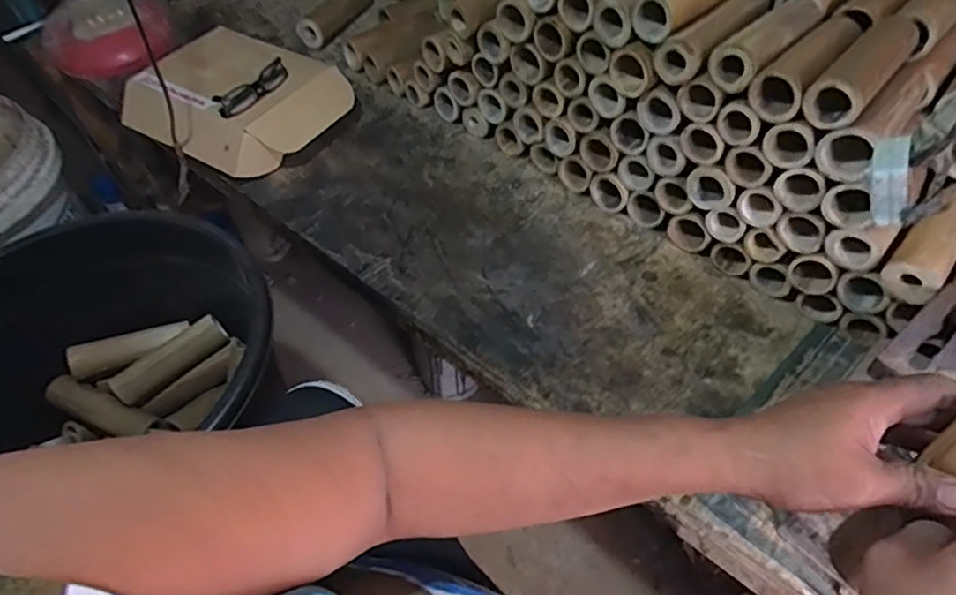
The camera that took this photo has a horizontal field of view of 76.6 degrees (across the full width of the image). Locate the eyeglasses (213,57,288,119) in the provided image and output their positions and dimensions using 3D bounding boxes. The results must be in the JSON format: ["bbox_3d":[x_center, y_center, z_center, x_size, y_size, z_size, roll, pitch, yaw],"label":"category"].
[{"bbox_3d":[-0.340,-0.319,0.920,0.034,0.034,0.131,32,57,24],"label":"eyeglasses"}]

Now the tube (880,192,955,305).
[{"bbox_3d":[0.512,-0.064,0.673,0.184,0.046,0.054,-37,59,-27],"label":"tube"}]

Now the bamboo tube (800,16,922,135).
[{"bbox_3d":[0.409,-0.239,0.638,0.051,0.045,0.187,35,59,26],"label":"bamboo tube"}]

